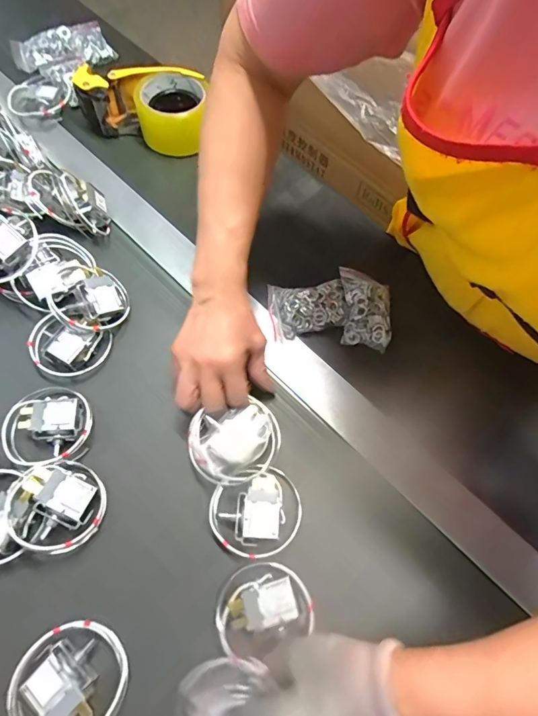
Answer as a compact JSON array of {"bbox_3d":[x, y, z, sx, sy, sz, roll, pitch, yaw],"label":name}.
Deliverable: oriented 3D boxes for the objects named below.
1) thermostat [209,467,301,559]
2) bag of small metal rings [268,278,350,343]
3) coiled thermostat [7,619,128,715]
[{"bbox_3d":[-0.010,0.144,0.383,0.082,0.030,0.070,-17,68,-9],"label":"thermostat"},{"bbox_3d":[0.043,-0.058,0.462,0.084,0.014,0.064,-12,72,3],"label":"bag of small metal rings"},{"bbox_3d":[-0.155,0.254,0.328,0.077,0.028,0.080,-37,80,-29],"label":"coiled thermostat"}]

